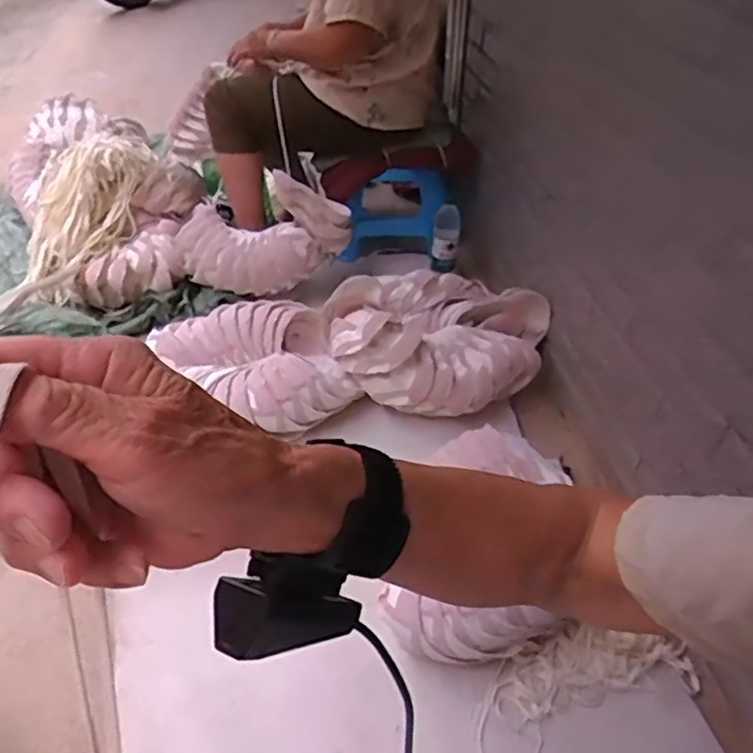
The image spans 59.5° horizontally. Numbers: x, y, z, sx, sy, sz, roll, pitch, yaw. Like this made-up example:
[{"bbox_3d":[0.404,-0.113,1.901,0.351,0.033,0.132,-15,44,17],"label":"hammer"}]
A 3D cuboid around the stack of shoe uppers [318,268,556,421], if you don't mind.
[{"bbox_3d":[0.126,-0.092,1.291,0.440,0.178,0.292,-4,41,-4],"label":"stack of shoe uppers"}]

